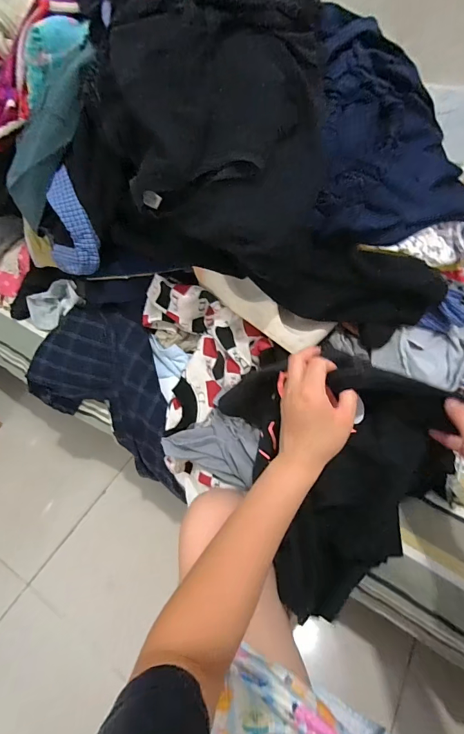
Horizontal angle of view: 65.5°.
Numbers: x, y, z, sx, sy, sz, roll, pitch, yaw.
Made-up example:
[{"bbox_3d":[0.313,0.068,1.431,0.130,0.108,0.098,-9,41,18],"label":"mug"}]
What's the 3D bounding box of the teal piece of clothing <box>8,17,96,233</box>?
[{"bbox_3d":[-0.280,-0.368,0.550,0.152,0.305,0.054,30,17,26],"label":"teal piece of clothing"}]

